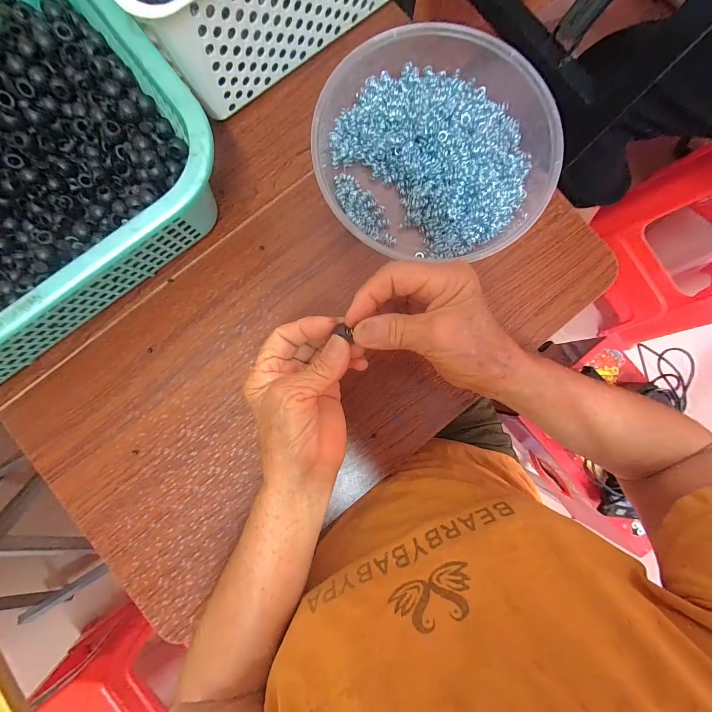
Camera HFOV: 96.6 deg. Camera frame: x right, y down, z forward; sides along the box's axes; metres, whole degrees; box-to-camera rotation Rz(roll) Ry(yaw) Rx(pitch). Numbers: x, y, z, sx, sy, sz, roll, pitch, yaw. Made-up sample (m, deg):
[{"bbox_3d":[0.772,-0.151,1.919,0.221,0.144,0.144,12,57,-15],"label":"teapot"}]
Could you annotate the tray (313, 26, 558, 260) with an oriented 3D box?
[{"bbox_3d":[0.073,-0.199,0.310,0.218,0.047,0.207,0,85,-1],"label":"tray"}]

